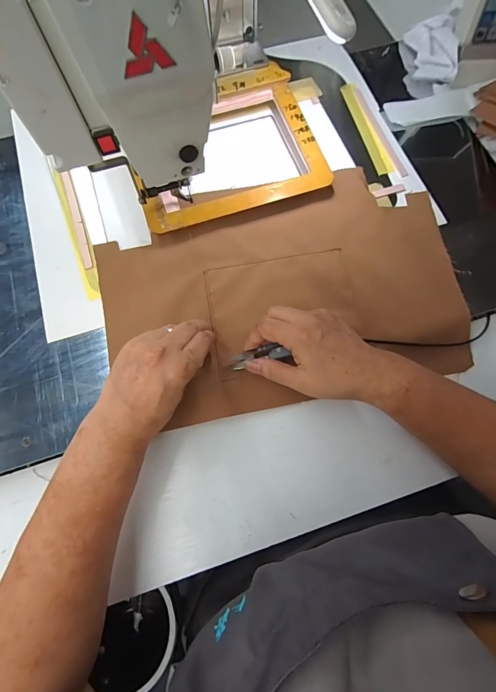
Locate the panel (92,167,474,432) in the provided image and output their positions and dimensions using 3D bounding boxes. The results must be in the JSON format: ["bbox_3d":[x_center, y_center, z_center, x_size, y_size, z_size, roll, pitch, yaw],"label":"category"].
[{"bbox_3d":[0.041,-0.064,0.398,0.412,0.029,0.256,-12,73,-2],"label":"panel"}]

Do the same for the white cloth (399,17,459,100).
[{"bbox_3d":[0.270,-0.437,0.516,0.050,0.069,0.117,-4,72,-1],"label":"white cloth"}]

